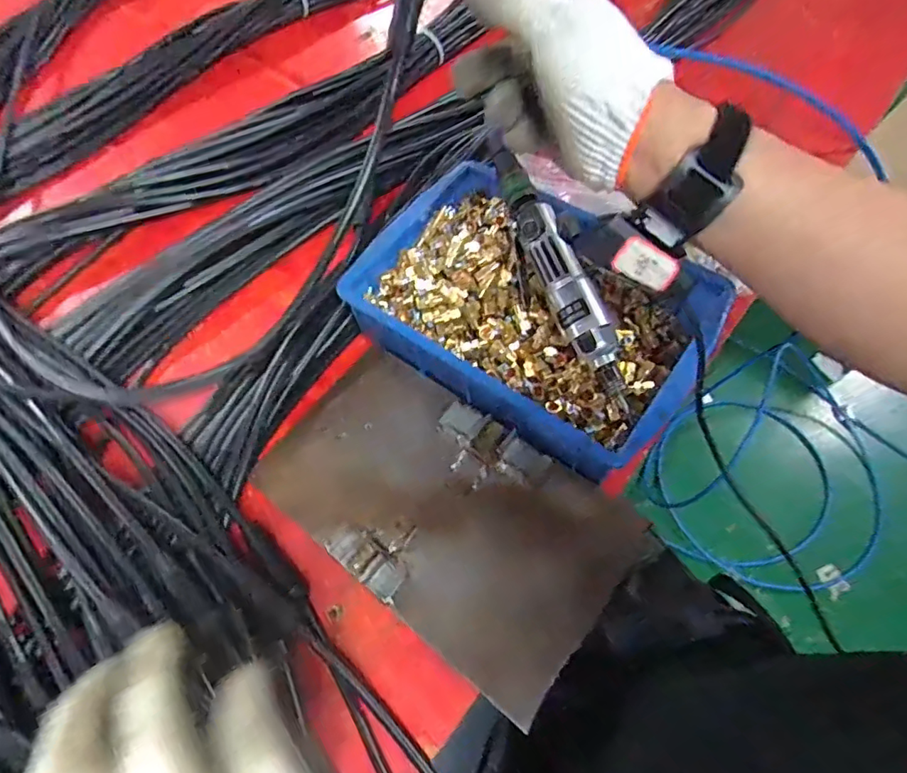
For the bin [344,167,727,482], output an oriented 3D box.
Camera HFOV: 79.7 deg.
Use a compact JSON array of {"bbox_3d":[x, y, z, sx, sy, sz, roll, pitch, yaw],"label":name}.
[{"bbox_3d":[0.066,-0.076,0.501,0.292,0.064,0.218,30,70,16],"label":"bin"}]

